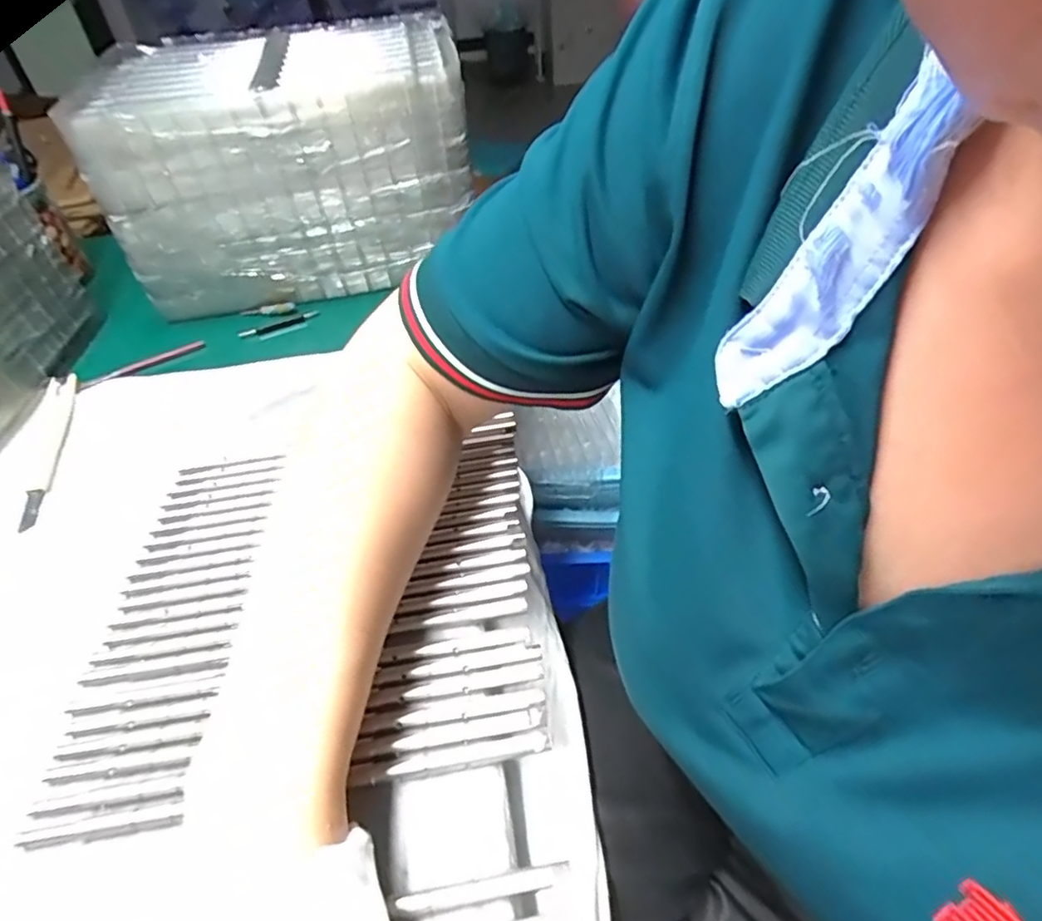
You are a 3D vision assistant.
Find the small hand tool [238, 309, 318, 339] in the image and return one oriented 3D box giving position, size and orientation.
[{"bbox_3d":[-0.196,-0.109,0.511,0.063,0.009,0.007,-25,48,-18],"label":"small hand tool"}]

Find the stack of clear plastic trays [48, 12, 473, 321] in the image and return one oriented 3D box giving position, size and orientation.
[{"bbox_3d":[-0.190,-0.256,0.544,0.281,0.169,0.163,-12,45,-6],"label":"stack of clear plastic trays"}]

